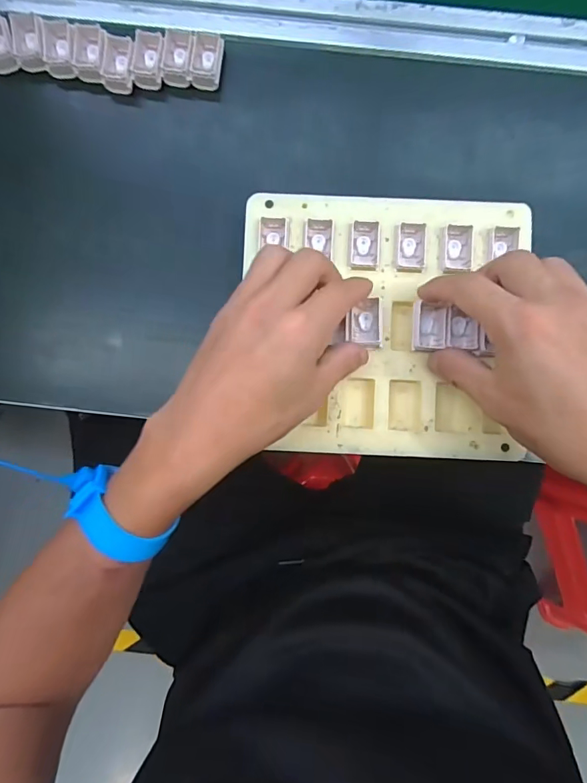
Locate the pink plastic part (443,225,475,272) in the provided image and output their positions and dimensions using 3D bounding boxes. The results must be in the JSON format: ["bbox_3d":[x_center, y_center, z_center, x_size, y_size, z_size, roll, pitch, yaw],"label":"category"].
[{"bbox_3d":[0.115,-0.100,0.317,0.021,0.011,0.031,-2,88,3],"label":"pink plastic part"}]

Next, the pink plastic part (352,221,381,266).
[{"bbox_3d":[0.051,-0.103,0.318,0.019,0.008,0.030,3,89,3],"label":"pink plastic part"}]

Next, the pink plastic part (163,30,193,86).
[{"bbox_3d":[-0.086,-0.250,0.341,0.022,0.012,0.035,4,89,3],"label":"pink plastic part"}]

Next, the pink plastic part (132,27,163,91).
[{"bbox_3d":[-0.109,-0.246,0.339,0.021,0.013,0.036,5,89,3],"label":"pink plastic part"}]

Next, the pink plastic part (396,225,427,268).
[{"bbox_3d":[0.083,-0.101,0.318,0.019,0.012,0.031,4,89,3],"label":"pink plastic part"}]

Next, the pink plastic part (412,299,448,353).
[{"bbox_3d":[0.091,-0.043,0.304,0.023,0.013,0.032,4,89,3],"label":"pink plastic part"}]

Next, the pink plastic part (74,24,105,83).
[{"bbox_3d":[-0.151,-0.251,0.340,0.023,0.015,0.041,0,89,3],"label":"pink plastic part"}]

